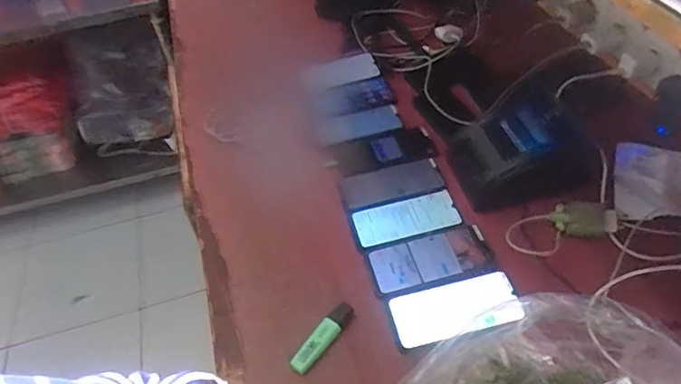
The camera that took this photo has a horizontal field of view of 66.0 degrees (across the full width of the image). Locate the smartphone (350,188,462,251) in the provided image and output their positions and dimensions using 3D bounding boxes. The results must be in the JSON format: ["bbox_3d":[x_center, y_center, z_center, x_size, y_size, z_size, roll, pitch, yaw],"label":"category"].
[{"bbox_3d":[0.097,0.039,0.793,0.159,0.012,0.073,-15,47,-7],"label":"smartphone"}]

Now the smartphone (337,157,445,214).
[{"bbox_3d":[0.079,-0.014,0.840,0.159,0.010,0.074,-17,53,-2],"label":"smartphone"}]

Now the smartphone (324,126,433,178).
[{"bbox_3d":[0.063,-0.071,0.888,0.171,0.011,0.084,-16,50,6],"label":"smartphone"}]

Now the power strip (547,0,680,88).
[{"bbox_3d":[0.456,-0.249,0.852,0.088,0.066,0.351,-14,47,-6],"label":"power strip"}]

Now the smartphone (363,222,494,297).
[{"bbox_3d":[0.125,0.097,0.741,0.166,0.012,0.081,-14,47,-6],"label":"smartphone"}]

